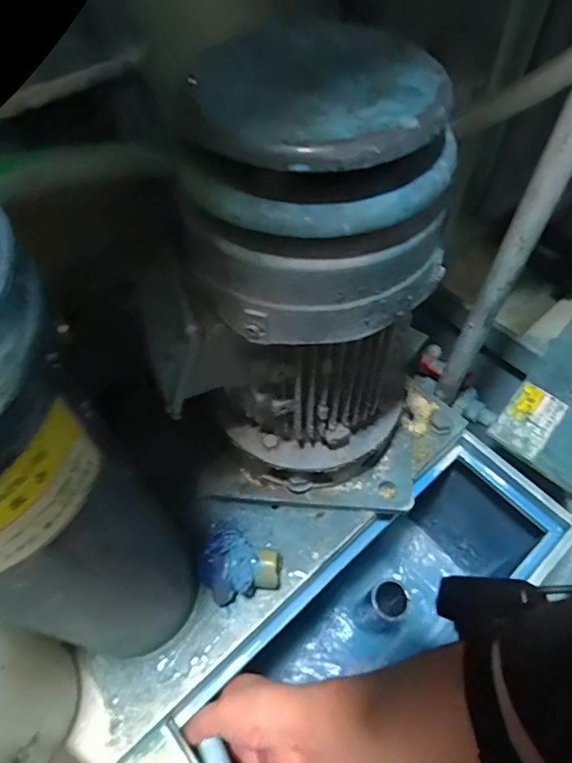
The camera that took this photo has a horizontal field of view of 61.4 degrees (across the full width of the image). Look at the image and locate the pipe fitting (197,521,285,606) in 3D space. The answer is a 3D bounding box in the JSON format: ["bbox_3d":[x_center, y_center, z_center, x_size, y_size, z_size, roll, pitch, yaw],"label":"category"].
[{"bbox_3d":[-0.047,0.170,0.445,0.080,0.043,0.065,35,63,22],"label":"pipe fitting"}]

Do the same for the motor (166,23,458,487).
[{"bbox_3d":[0.023,-0.056,0.360,0.147,0.300,0.155,-1,56,1],"label":"motor"}]

